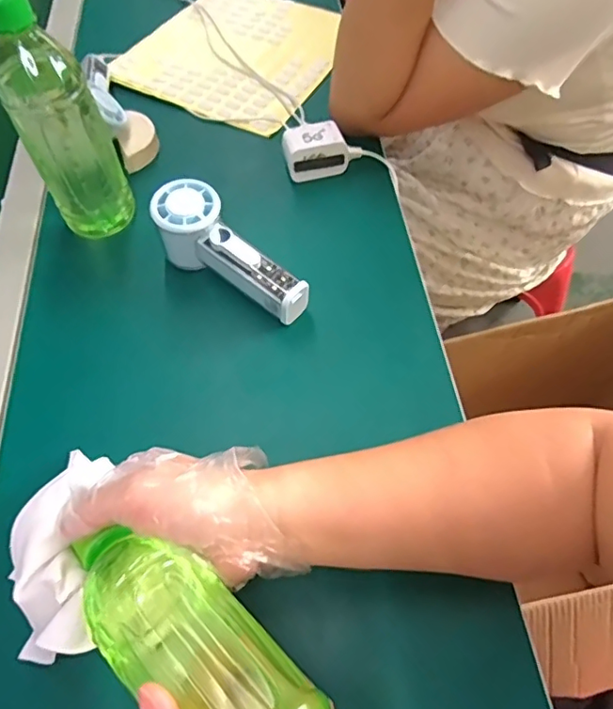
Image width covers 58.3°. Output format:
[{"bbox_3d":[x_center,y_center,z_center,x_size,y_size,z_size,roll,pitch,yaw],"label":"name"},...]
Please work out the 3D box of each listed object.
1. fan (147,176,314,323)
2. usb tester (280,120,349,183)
[{"bbox_3d":[-0.065,-0.084,0.477,0.160,0.059,0.057,40,68,8],"label":"fan"},{"bbox_3d":[0.008,-0.205,0.550,0.062,0.035,0.039,-12,58,-3],"label":"usb tester"}]

